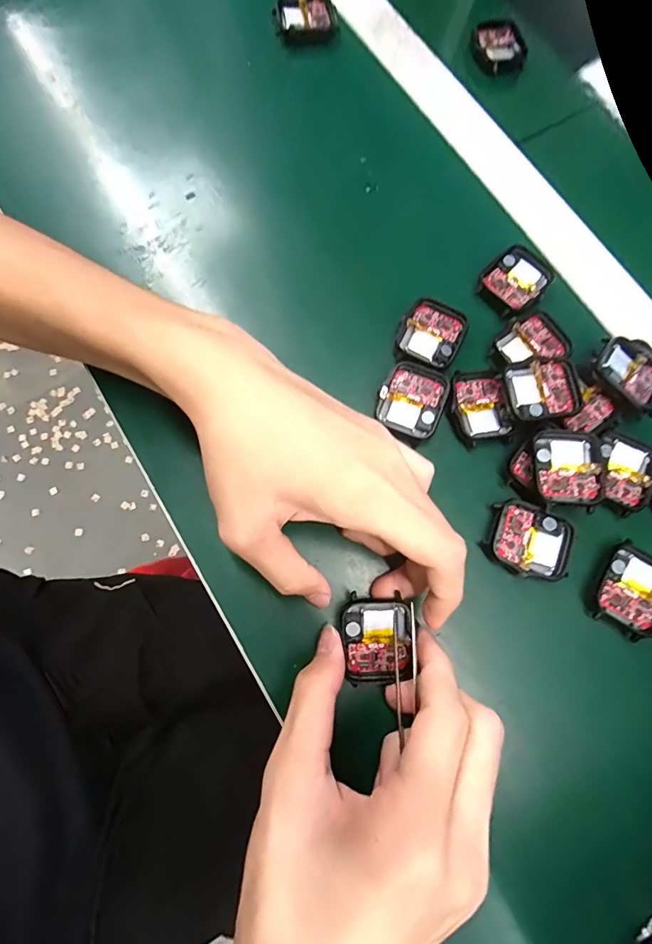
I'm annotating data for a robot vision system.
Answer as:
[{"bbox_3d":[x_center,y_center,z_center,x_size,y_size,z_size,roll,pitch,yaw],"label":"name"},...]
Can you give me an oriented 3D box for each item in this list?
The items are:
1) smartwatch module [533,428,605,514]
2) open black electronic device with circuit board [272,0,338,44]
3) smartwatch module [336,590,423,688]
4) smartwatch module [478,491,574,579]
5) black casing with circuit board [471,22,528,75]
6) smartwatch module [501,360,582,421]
[{"bbox_3d":[0.136,-0.001,0.244,0.036,0.012,0.046,0,76,-3],"label":"smartwatch module"},{"bbox_3d":[-0.016,-0.352,0.332,0.047,0.015,0.036,-3,76,-4],"label":"open black electronic device with circuit board"},{"bbox_3d":[0.028,0.087,0.224,0.038,0.010,0.043,-9,76,-2],"label":"smartwatch module"},{"bbox_3d":[0.114,0.038,0.242,0.046,0.013,0.040,30,76,5],"label":"smartwatch module"},{"bbox_3d":[0.132,-0.327,0.331,0.035,0.011,0.038,-15,77,-6],"label":"black casing with circuit board"},{"bbox_3d":[0.127,-0.047,0.254,0.041,0.010,0.035,-8,76,-5],"label":"smartwatch module"}]

